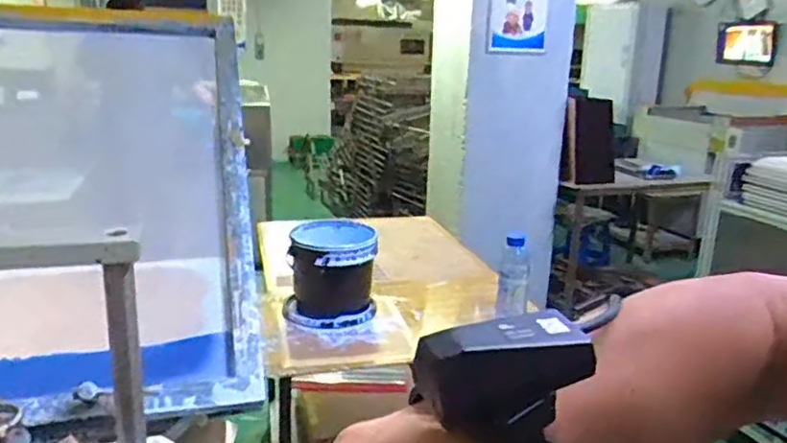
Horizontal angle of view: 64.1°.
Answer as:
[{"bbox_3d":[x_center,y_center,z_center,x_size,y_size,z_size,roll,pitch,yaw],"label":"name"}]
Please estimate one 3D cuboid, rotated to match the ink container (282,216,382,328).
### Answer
[{"bbox_3d":[-0.145,0.127,1.474,0.210,0.206,0.202,0,15,-6],"label":"ink container"}]

